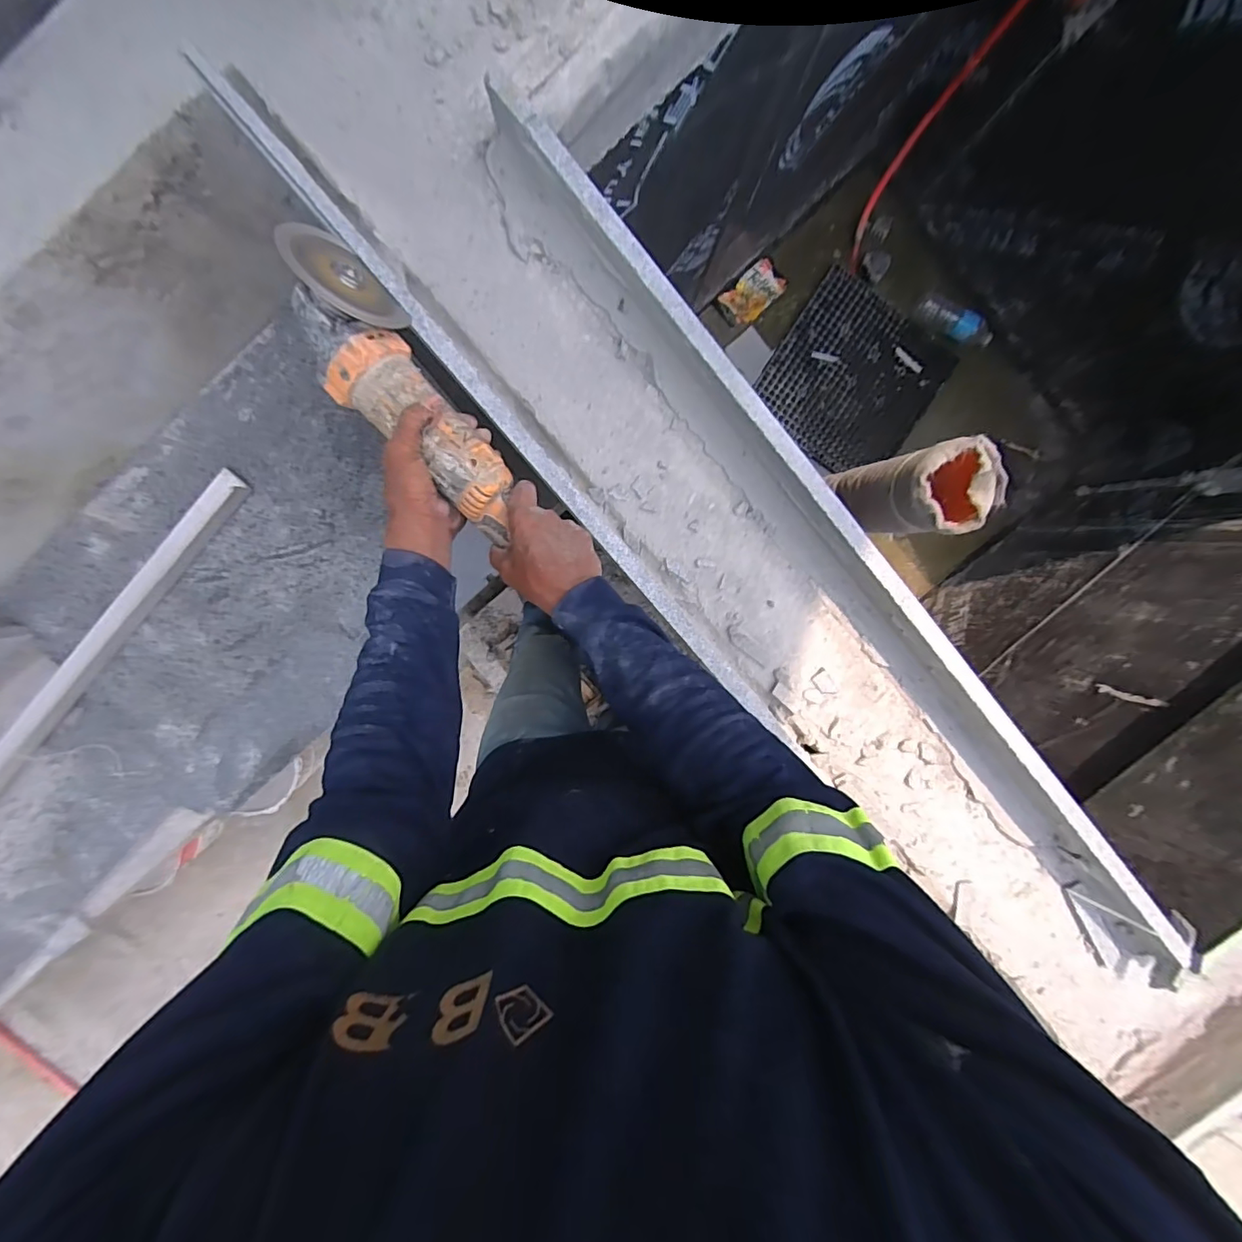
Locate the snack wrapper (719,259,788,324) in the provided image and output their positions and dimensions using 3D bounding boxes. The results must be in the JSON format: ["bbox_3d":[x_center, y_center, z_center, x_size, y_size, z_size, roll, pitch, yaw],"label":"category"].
[{"bbox_3d":[0.400,-0.993,1.580,0.189,0.061,0.117,-41,96,4],"label":"snack wrapper"}]

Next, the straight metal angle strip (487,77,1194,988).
[{"bbox_3d":[0.275,-0.033,0.562,0.047,0.076,1.162,-39,96,3],"label":"straight metal angle strip"}]

